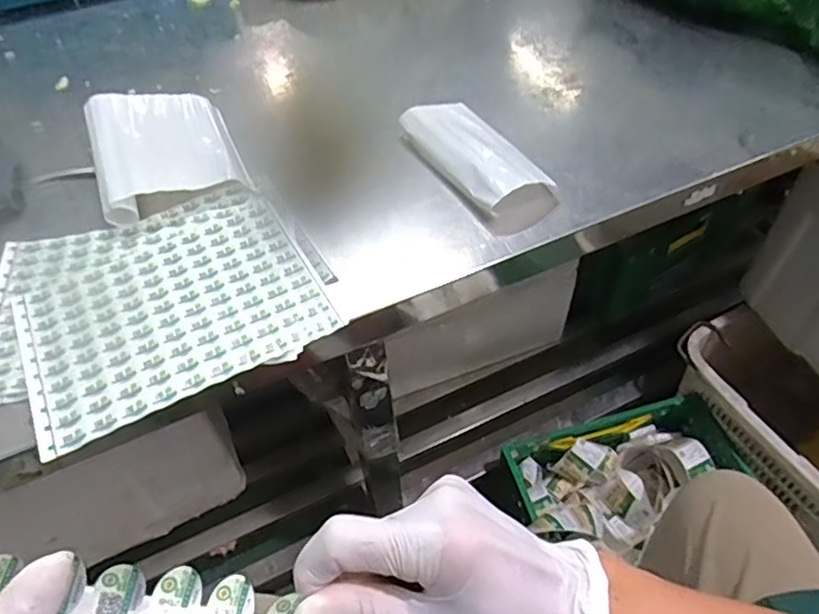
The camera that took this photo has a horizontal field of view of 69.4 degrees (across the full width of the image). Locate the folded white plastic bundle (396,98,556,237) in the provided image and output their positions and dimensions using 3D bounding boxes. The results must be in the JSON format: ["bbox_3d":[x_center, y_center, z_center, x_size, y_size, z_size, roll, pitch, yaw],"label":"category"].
[{"bbox_3d":[0.081,-0.177,0.708,0.094,0.040,0.225,-26,54,-18],"label":"folded white plastic bundle"}]

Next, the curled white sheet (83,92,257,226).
[{"bbox_3d":[-0.304,-0.202,0.733,0.164,0.057,0.206,-20,52,-13],"label":"curled white sheet"}]

